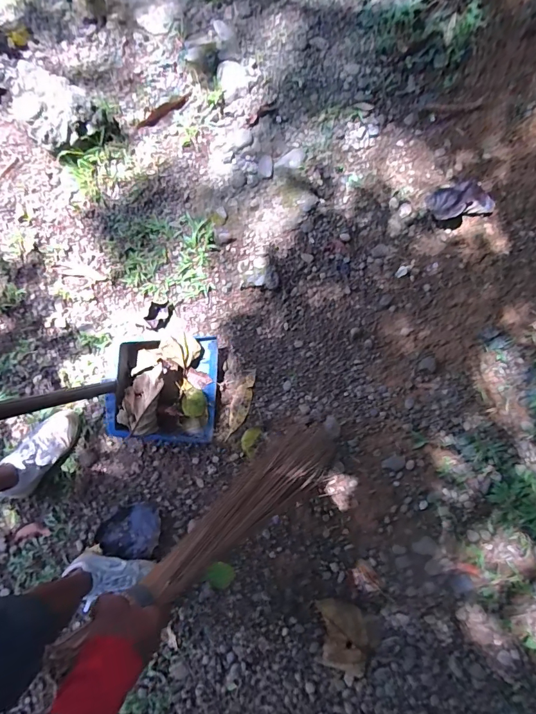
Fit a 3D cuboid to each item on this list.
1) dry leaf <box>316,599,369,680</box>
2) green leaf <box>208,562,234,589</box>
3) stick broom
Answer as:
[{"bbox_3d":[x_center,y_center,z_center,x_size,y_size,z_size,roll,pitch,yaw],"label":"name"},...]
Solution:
[{"bbox_3d":[0.168,0.616,0.885,0.098,0.029,0.145,-5,72,-2],"label":"dry leaf"},{"bbox_3d":[-0.114,0.525,0.967,0.058,0.013,0.057,0,72,-1],"label":"green leaf"},{"bbox_3d":[-0.034,0.263,0.714,0.104,0.700,0.062,50,122,13],"label":"stick broom"}]

